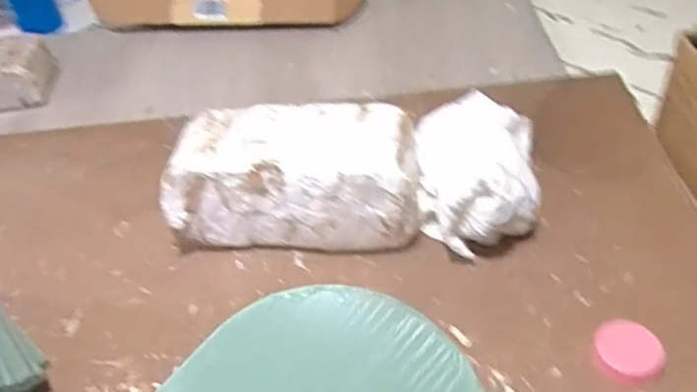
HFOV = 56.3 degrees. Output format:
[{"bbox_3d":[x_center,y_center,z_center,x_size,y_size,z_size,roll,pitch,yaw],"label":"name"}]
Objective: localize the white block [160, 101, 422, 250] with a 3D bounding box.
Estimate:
[{"bbox_3d":[-0.054,-0.017,0.659,0.244,0.111,0.118,-1,43,8],"label":"white block"}]

